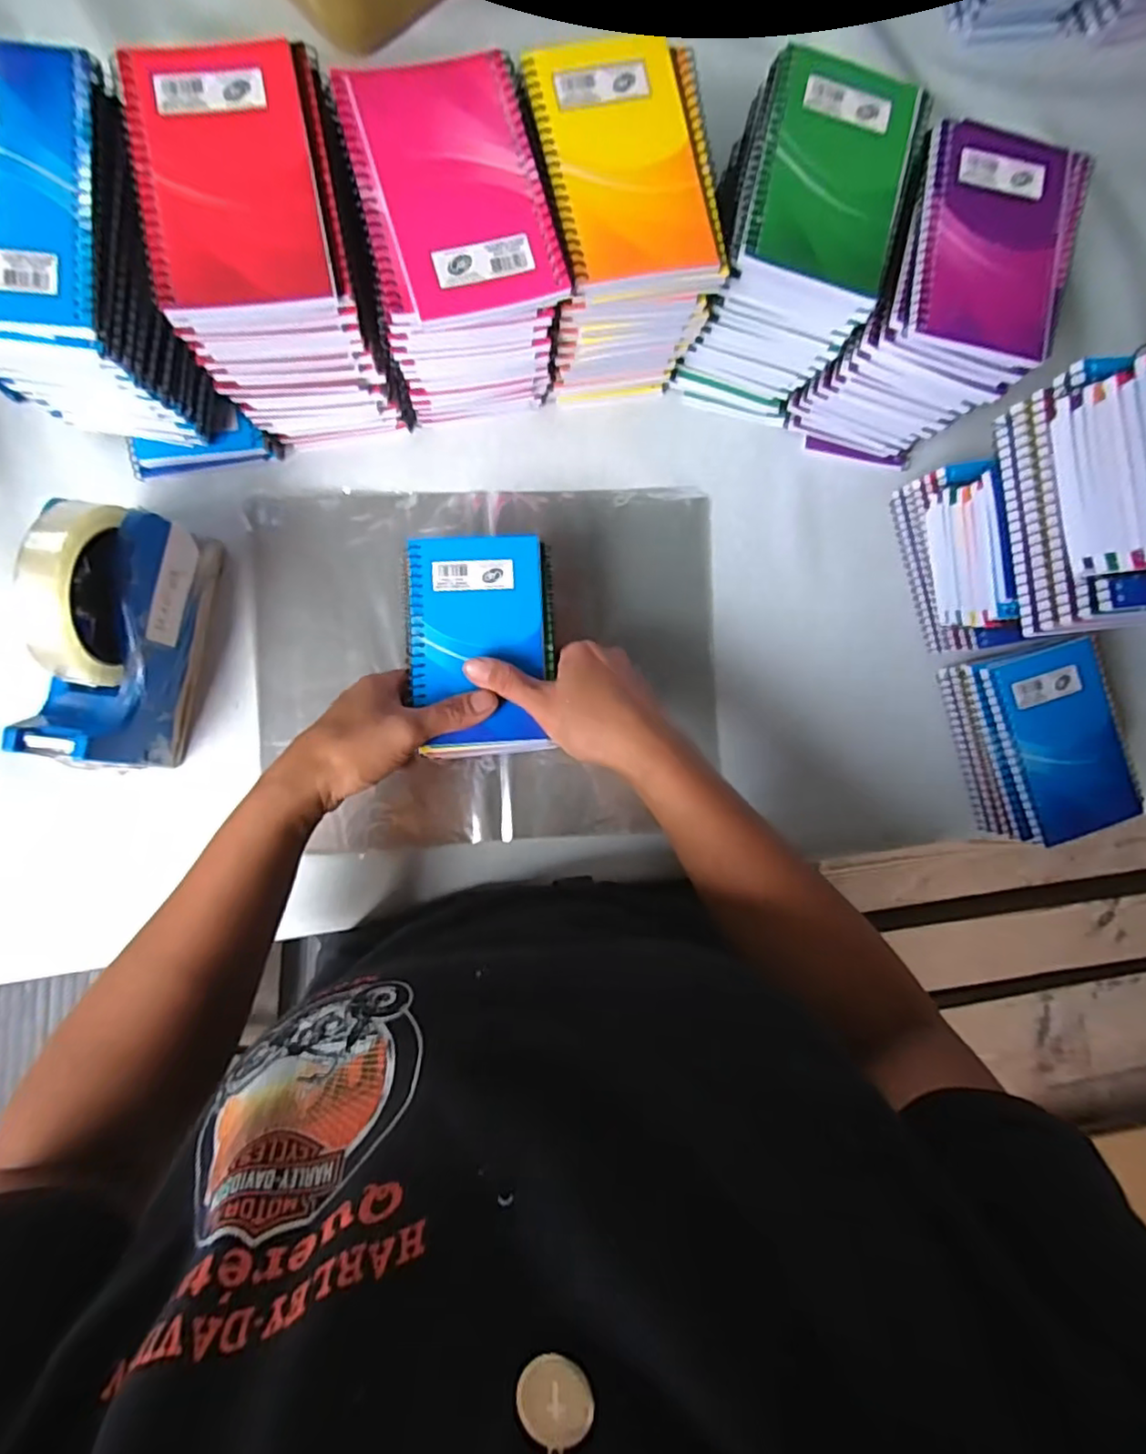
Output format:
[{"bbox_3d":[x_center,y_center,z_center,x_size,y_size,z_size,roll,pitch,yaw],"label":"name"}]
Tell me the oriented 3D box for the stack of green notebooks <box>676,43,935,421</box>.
[{"bbox_3d":[0.141,-0.306,0.412,0.095,0.138,0.130,14,87,-6],"label":"stack of green notebooks"}]

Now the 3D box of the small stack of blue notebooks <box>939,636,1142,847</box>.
[{"bbox_3d":[0.344,0.009,0.462,0.100,0.066,0.133,-11,90,-7],"label":"small stack of blue notebooks"}]

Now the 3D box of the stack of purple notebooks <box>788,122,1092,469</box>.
[{"bbox_3d":[0.234,-0.276,0.421,0.102,0.137,0.135,20,86,-6],"label":"stack of purple notebooks"}]

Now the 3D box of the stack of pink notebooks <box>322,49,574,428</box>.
[{"bbox_3d":[-0.073,-0.277,0.386,0.102,0.143,0.128,-14,91,-5],"label":"stack of pink notebooks"}]

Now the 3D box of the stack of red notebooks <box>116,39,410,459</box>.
[{"bbox_3d":[-0.168,-0.264,0.368,0.096,0.138,0.128,-10,91,-5],"label":"stack of red notebooks"}]

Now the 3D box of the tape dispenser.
[{"bbox_3d":[-0.271,-0.052,0.372,0.058,0.117,0.155,12,87,-6],"label":"tape dispenser"}]

